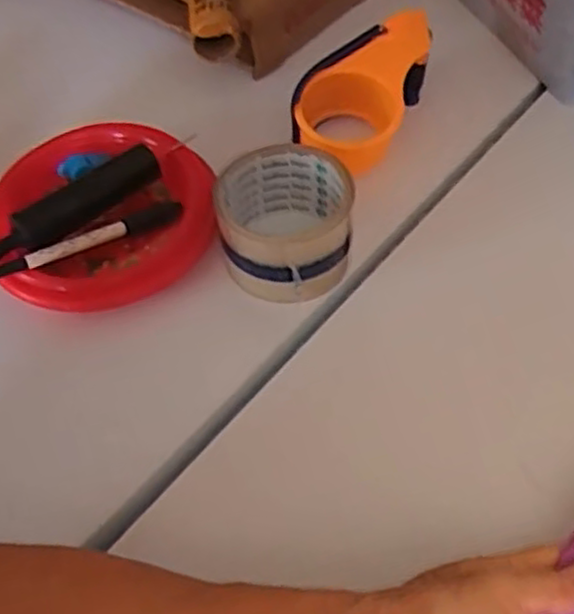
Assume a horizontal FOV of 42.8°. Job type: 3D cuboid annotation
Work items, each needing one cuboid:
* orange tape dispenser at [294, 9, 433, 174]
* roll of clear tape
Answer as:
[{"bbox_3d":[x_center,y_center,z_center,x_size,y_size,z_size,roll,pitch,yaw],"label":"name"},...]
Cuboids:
[{"bbox_3d":[0.061,-0.161,0.562,0.078,0.062,0.138,21,58,18],"label":"orange tape dispenser"},{"bbox_3d":[-0.001,-0.053,0.493,0.083,0.065,0.085,-2,54,2],"label":"roll of clear tape"}]

